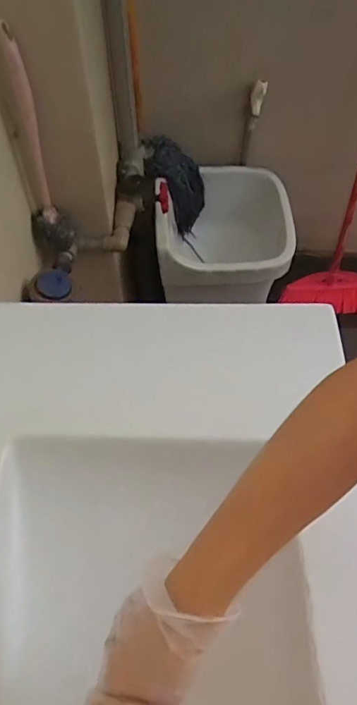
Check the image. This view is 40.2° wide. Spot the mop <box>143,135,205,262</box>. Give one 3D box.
[{"bbox_3d":[-0.005,-0.410,1.259,0.146,0.326,0.088,-3,58,-2],"label":"mop"}]

